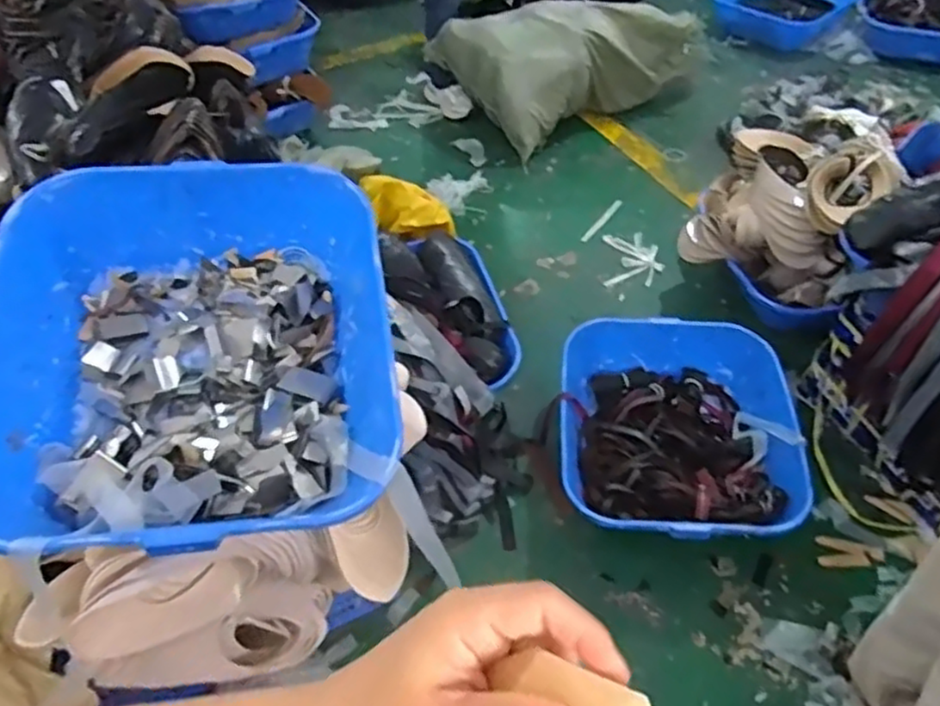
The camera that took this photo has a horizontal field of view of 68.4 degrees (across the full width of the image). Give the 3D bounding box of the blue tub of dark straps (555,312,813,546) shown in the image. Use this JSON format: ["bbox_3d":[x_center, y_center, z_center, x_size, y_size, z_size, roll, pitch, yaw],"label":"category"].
[{"bbox_3d":[0.462,0.169,1.592,0.508,0.128,0.564,1,48,4],"label":"blue tub of dark straps"}]

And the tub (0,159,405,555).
[{"bbox_3d":[-0.374,-0.005,0.977,0.514,0.220,0.596,-8,48,-4],"label":"tub"}]

